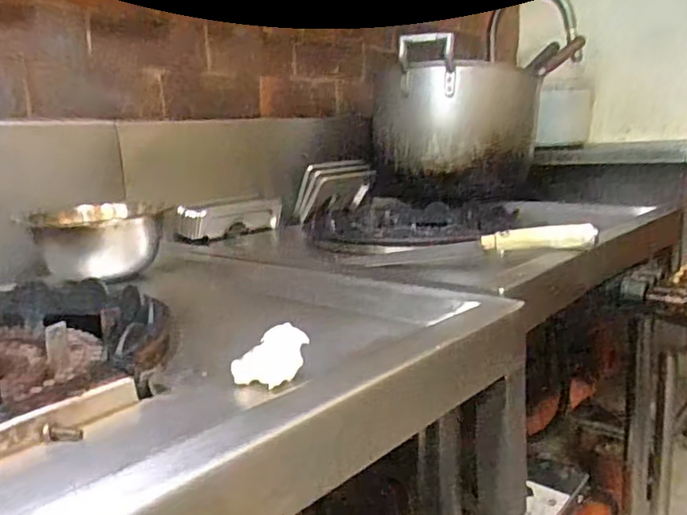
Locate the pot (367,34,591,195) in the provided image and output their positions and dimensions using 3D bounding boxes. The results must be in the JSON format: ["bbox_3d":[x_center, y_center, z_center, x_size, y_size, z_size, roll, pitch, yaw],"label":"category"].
[{"bbox_3d":[0.250,-0.275,1.147,0.241,0.275,0.349,7,16,43],"label":"pot"}]

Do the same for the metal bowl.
[{"bbox_3d":[-0.292,-0.018,0.709,0.147,0.077,0.119,-5,11,-5],"label":"metal bowl"}]

